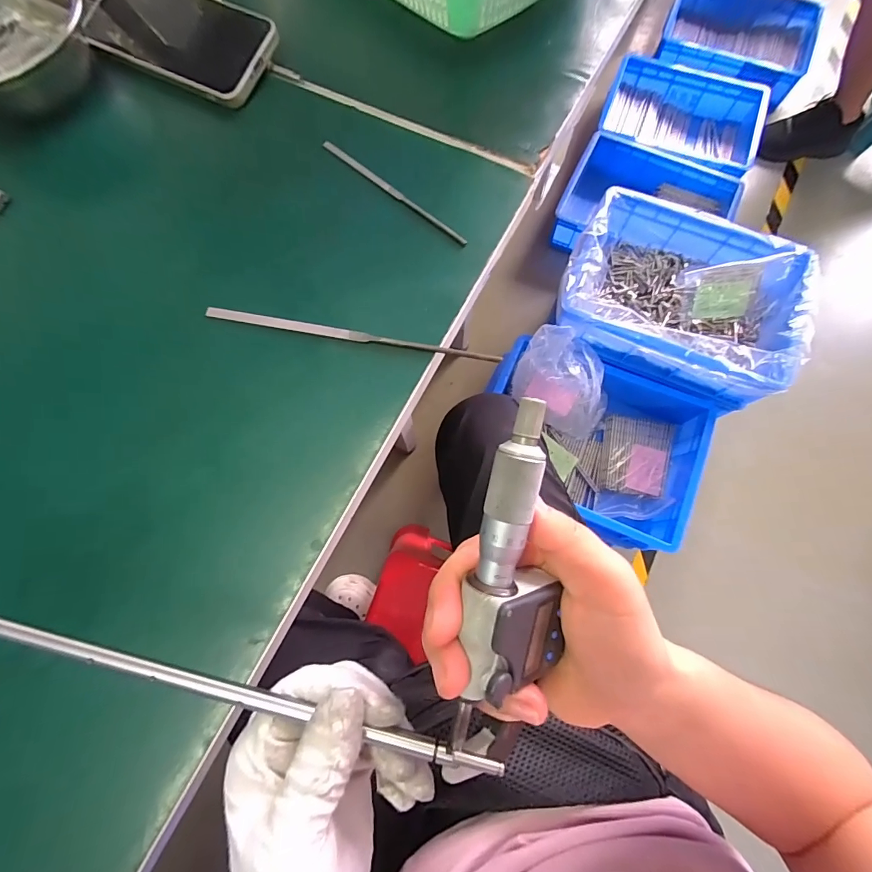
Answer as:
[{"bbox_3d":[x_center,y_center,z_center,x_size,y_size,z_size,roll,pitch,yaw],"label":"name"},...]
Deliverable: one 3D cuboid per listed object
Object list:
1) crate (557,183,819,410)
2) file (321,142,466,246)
[{"bbox_3d":[0.445,-0.260,0.781,0.400,0.111,0.300,23,77,7],"label":"crate"},{"bbox_3d":[-0.031,-0.176,0.303,0.135,0.004,0.006,41,80,11],"label":"file"}]

